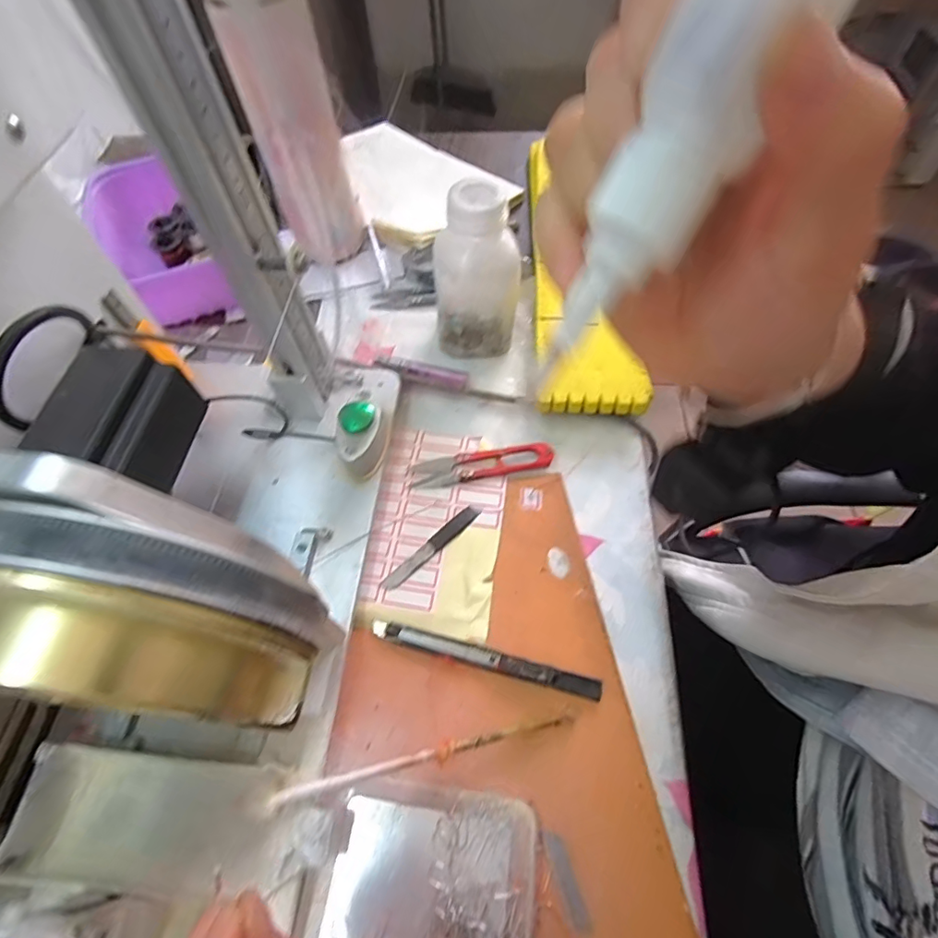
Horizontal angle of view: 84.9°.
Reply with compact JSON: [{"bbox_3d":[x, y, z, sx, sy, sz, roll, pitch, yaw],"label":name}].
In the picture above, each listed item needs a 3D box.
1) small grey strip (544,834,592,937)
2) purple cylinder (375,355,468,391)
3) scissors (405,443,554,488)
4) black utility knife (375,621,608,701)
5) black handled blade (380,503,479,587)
[{"bbox_3d":[0.047,0.198,0.246,0.009,0.004,0.040,-19,60,-9],"label":"small grey strip"},{"bbox_3d":[-0.037,-0.075,0.400,0.072,0.013,0.013,11,61,9],"label":"purple cylinder"},{"bbox_3d":[0.009,-0.003,0.363,0.100,0.005,0.022,-8,59,-2],"label":"scissors"},{"bbox_3d":[0.009,0.109,0.297,0.134,0.011,0.011,13,61,10],"label":"black utility knife"},{"bbox_3d":[-0.024,0.050,0.334,0.079,0.004,0.010,-39,65,-19],"label":"black handled blade"}]

